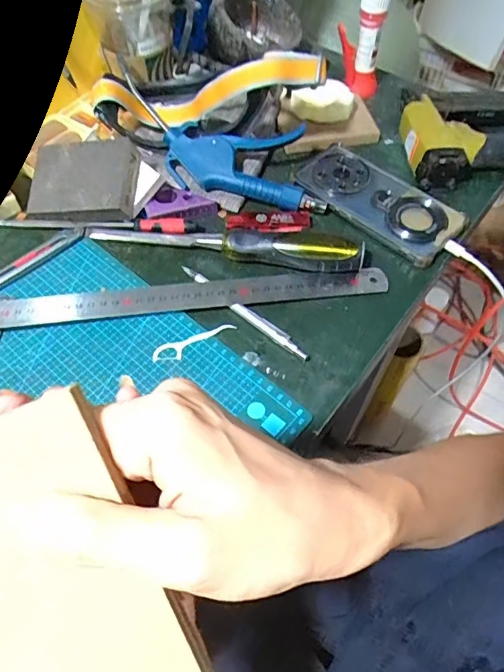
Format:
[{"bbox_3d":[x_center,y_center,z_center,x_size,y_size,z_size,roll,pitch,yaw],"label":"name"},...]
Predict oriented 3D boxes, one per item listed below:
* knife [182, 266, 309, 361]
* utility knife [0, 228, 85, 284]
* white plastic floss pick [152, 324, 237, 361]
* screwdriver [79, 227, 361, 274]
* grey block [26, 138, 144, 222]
[{"bbox_3d":[-0.008,-0.023,0.411,0.140,0.005,0.010,37,66,22],"label":"knife"},{"bbox_3d":[-0.211,-0.065,0.432,0.017,0.008,0.128,39,66,22],"label":"utility knife"},{"bbox_3d":[-0.047,0.004,0.394,0.073,0.004,0.018,-23,60,-14],"label":"white plastic floss pick"},{"bbox_3d":[-0.026,-0.088,0.435,0.249,0.024,0.029,7,58,6],"label":"screwdriver"},{"bbox_3d":[-0.158,-0.145,0.447,0.101,0.029,0.069,2,82,16],"label":"grey block"}]

